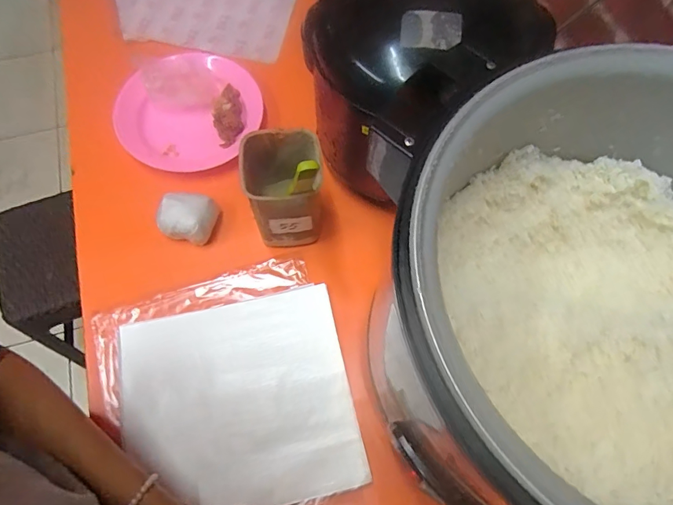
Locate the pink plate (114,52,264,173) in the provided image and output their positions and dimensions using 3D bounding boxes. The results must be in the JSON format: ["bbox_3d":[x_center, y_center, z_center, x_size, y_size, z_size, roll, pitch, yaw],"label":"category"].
[{"bbox_3d":[-0.239,-0.223,0.693,0.220,0.039,0.209,-1,69,4],"label":"pink plate"}]

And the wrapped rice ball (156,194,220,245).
[{"bbox_3d":[-0.208,-0.049,0.608,0.079,0.048,0.061,6,68,2],"label":"wrapped rice ball"}]

